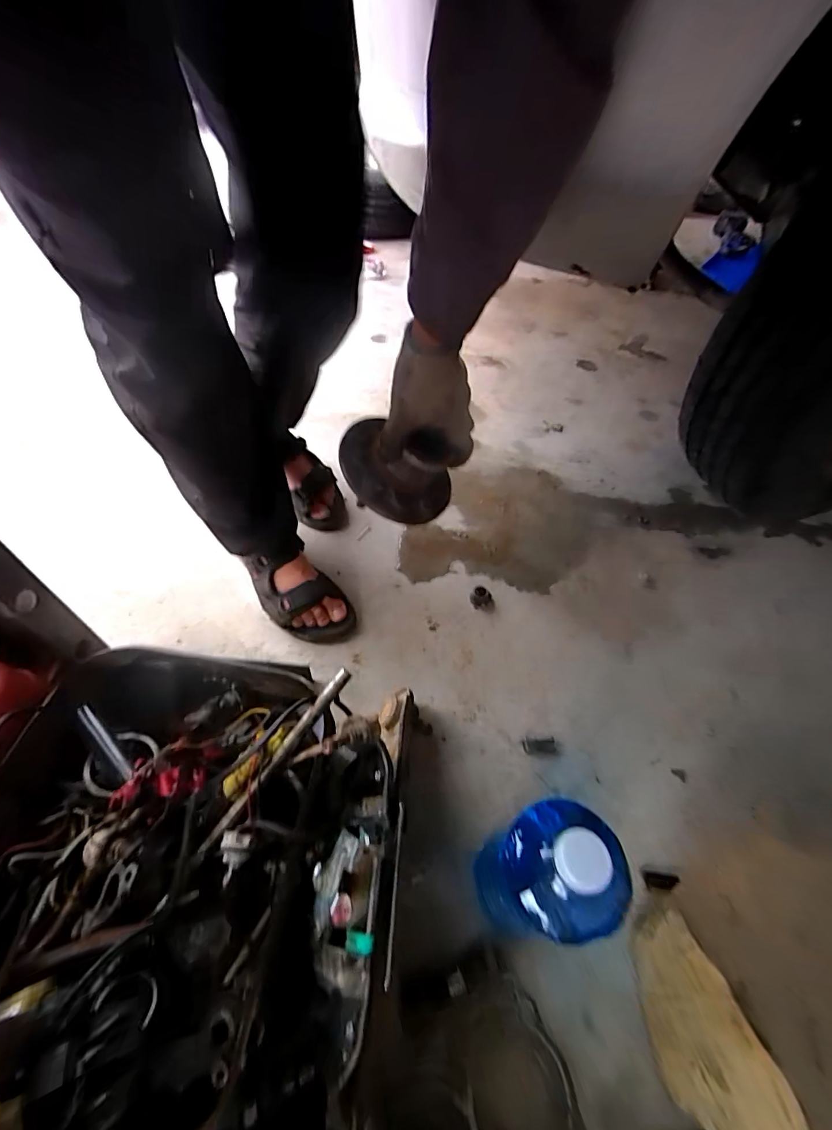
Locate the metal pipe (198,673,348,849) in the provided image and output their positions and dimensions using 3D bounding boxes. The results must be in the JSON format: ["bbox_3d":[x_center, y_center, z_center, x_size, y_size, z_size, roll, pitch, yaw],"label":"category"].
[{"bbox_3d":[-0.144,0.204,0.472,0.016,0.015,0.221,35,78,19],"label":"metal pipe"}]

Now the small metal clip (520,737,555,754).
[{"bbox_3d":[0.175,0.256,0.632,0.047,0.005,0.023,0,54,-5],"label":"small metal clip"}]

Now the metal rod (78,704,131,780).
[{"bbox_3d":[-0.329,0.186,0.470,0.108,0.014,0.012,38,59,21],"label":"metal rod"}]

